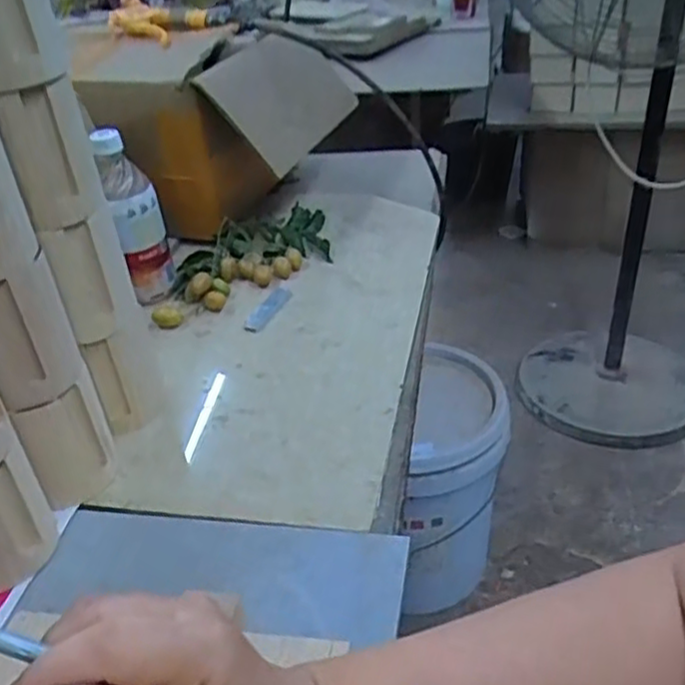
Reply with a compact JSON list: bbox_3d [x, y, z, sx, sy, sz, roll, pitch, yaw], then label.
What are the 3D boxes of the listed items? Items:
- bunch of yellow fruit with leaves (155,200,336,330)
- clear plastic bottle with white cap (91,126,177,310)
[{"bbox_3d":[-0.109,-0.100,0.815,0.256,0.040,0.102,-26,39,-29],"label":"bunch of yellow fruit with leaves"},{"bbox_3d":[-0.220,-0.127,0.746,0.046,0.175,0.050,19,40,32],"label":"clear plastic bottle with white cap"}]

